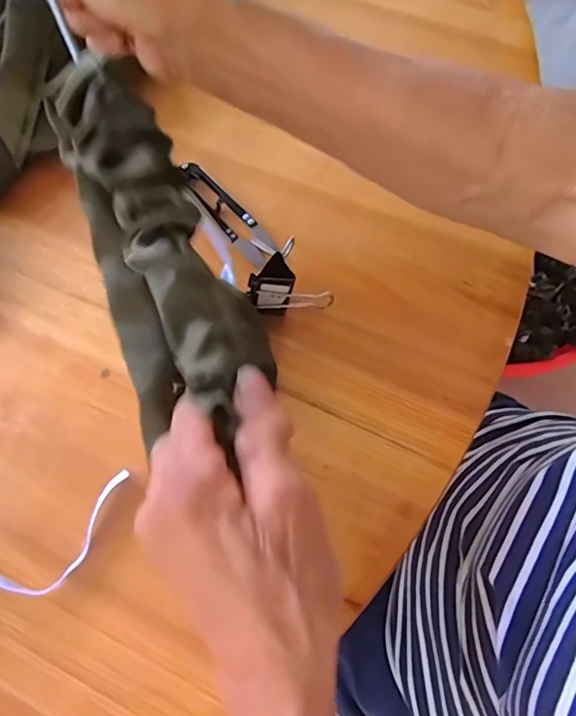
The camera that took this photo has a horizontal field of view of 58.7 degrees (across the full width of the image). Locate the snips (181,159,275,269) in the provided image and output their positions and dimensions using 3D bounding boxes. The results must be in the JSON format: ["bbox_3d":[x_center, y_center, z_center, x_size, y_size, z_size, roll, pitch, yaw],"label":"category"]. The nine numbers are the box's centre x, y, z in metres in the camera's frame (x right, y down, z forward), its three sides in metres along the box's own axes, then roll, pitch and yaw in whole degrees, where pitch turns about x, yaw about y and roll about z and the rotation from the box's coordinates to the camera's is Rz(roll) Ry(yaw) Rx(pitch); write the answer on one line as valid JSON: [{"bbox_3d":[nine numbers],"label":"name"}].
[{"bbox_3d":[-0.043,-0.100,0.350,0.022,0.010,0.091,-41,74,-12],"label":"snips"}]

